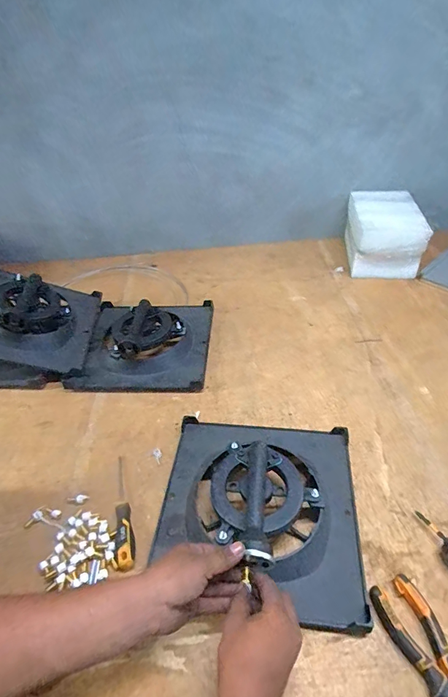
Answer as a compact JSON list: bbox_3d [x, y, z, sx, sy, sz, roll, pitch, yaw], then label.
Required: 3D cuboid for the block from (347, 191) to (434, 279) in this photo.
[{"bbox_3d":[0.459,-0.328,1.116,0.177,0.170,0.243,4,42,9],"label":"block"}]

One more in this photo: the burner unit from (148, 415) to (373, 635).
[{"bbox_3d":[0.052,0.217,0.578,0.296,0.097,0.293,3,42,8],"label":"burner unit"}]

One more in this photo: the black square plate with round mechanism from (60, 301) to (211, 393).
[{"bbox_3d":[-0.186,-0.030,0.913,0.307,0.069,0.293,-1,42,3],"label":"black square plate with round mechanism"}]

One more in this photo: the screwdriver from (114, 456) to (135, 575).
[{"bbox_3d":[-0.166,0.254,0.613,0.030,0.032,0.199,-15,43,-12],"label":"screwdriver"}]

